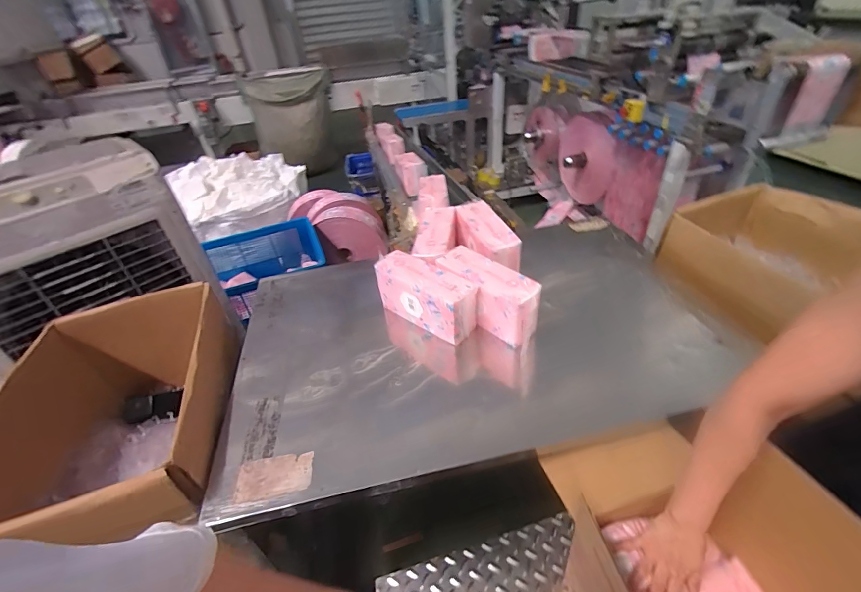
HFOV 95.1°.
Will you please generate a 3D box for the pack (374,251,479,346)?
[{"bbox_3d":[-0.008,-0.003,0.947,0.255,0.123,0.093,25,48,34],"label":"pack"}]

